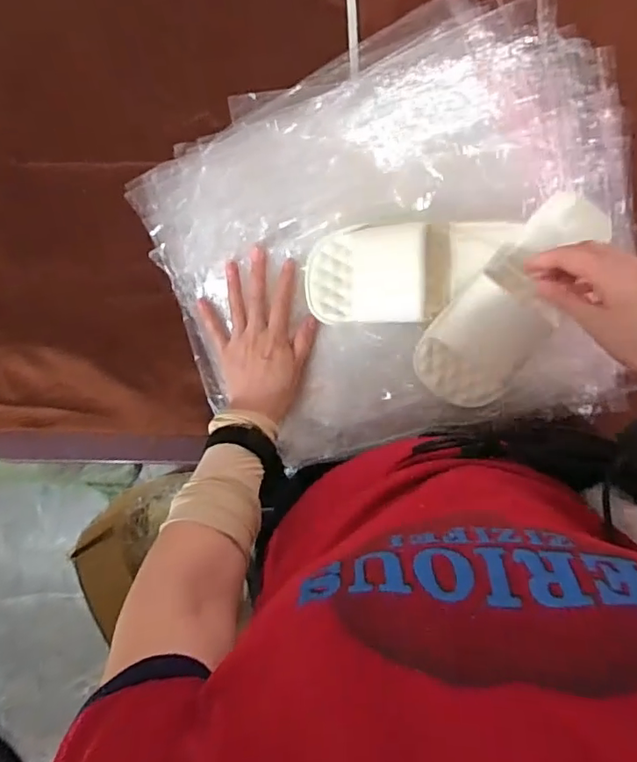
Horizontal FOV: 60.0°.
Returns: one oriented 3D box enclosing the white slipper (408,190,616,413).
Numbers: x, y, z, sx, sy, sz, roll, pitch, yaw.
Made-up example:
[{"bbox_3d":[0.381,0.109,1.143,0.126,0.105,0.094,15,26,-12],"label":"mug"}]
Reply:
[{"bbox_3d":[0.185,-0.079,0.529,0.089,0.035,0.224,35,95,3],"label":"white slipper"}]

